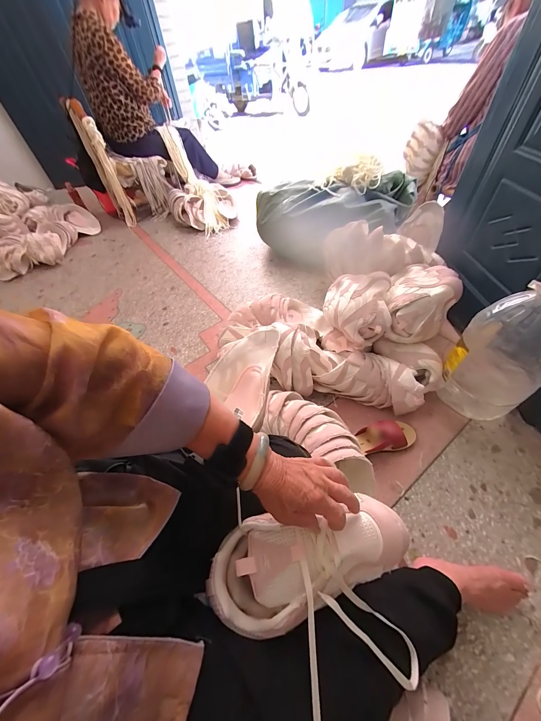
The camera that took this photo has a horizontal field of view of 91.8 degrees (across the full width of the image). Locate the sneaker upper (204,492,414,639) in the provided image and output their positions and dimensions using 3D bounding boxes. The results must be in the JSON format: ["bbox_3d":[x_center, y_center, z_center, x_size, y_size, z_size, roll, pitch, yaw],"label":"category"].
[{"bbox_3d":[0.052,0.250,0.331,0.244,0.078,0.102,-11,52,-7],"label":"sneaker upper"}]

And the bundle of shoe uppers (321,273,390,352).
[{"bbox_3d":[0.272,-0.155,0.860,0.195,0.217,0.254,8,53,12],"label":"bundle of shoe uppers"}]

